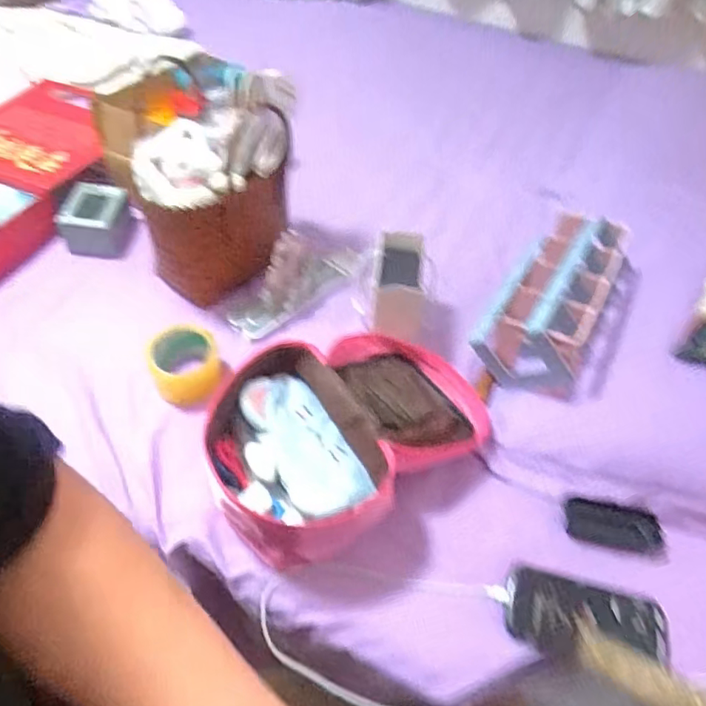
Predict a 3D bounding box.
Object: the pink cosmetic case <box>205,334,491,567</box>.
[{"bbox_3d":[0.001,0.086,0.682,0.371,0.121,0.253,-25,57,-23],"label":"pink cosmetic case"}]

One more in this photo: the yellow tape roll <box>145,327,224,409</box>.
[{"bbox_3d":[-0.242,0.021,0.762,0.101,0.072,0.116,-15,54,-16],"label":"yellow tape roll"}]

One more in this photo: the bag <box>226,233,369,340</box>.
[{"bbox_3d":[-0.081,-0.132,0.860,0.261,0.112,0.085,-30,59,-25],"label":"bag"}]

